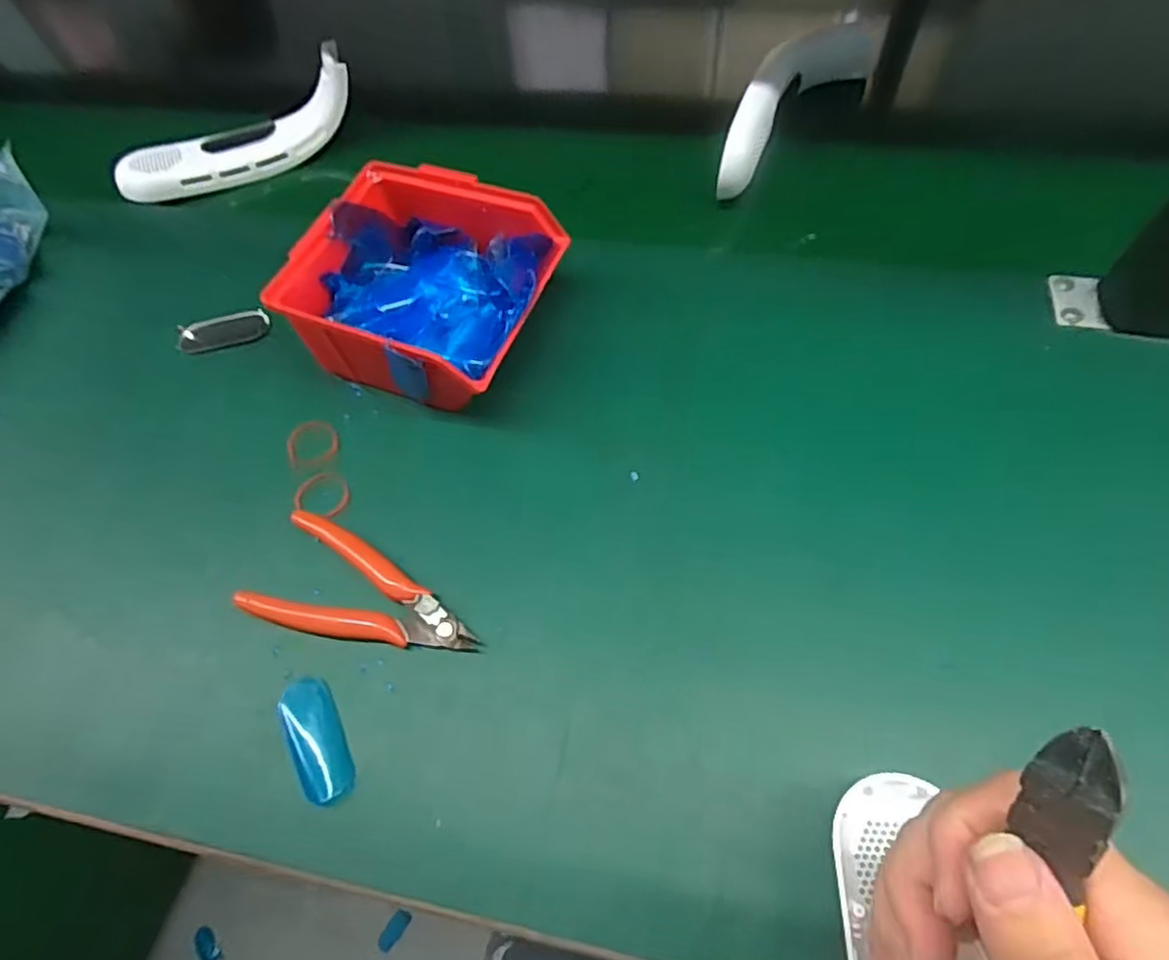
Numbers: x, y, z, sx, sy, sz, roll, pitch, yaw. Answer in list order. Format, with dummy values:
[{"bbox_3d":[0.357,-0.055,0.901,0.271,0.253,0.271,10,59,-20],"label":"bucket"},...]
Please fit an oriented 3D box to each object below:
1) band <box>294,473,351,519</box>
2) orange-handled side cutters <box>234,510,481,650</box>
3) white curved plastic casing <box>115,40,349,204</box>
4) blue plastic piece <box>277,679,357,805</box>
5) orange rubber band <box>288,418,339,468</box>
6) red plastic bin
[{"bbox_3d":[-0.146,0.008,0.352,0.032,0.006,0.028,13,64,9],"label":"band"},{"bbox_3d":[-0.114,0.056,0.318,0.128,0.014,0.056,17,65,14],"label":"orange-handled side cutters"},{"bbox_3d":[-0.268,-0.264,0.489,0.187,0.067,0.049,-24,62,-7],"label":"white curved plastic casing"},{"bbox_3d":[-0.124,0.119,0.290,0.024,0.005,0.058,-28,63,-10],"label":"blue plastic piece"},{"bbox_3d":[-0.161,-0.022,0.373,0.032,0.004,0.030,-6,68,5],"label":"orange rubber band"},{"bbox_3d":[-0.092,-0.111,0.377,0.136,0.067,0.130,17,65,14],"label":"red plastic bin"}]

